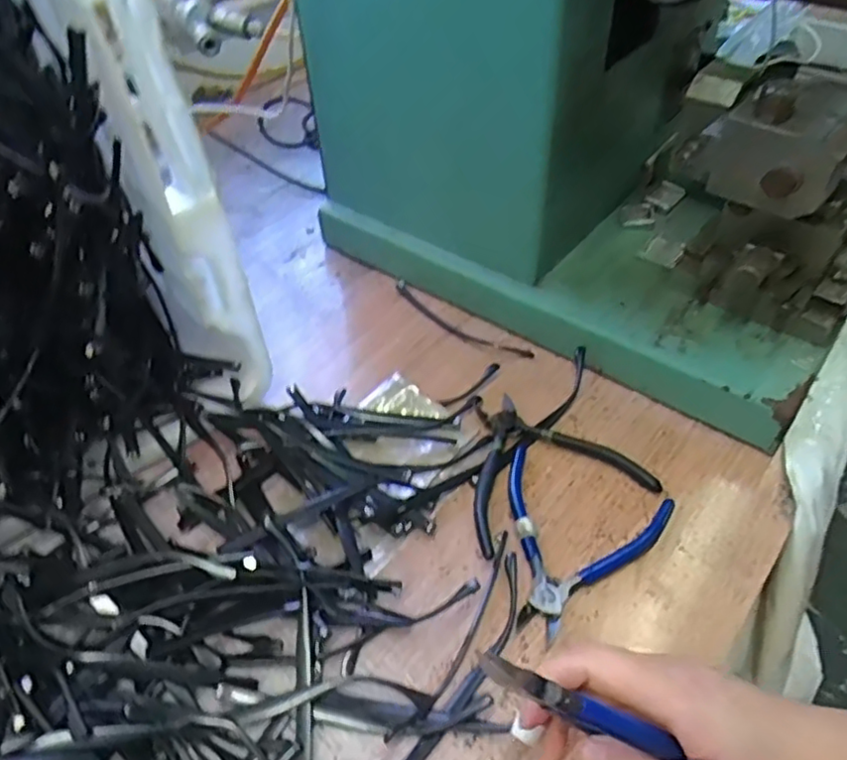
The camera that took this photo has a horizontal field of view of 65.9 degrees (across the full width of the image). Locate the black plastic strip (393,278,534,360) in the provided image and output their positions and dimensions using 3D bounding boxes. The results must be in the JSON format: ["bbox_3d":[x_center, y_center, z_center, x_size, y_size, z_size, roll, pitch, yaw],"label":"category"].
[{"bbox_3d":[0.026,-0.046,0.537,0.140,0.009,0.023,32,56,28],"label":"black plastic strip"}]

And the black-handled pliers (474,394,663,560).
[{"bbox_3d":[0.074,0.050,0.432,0.123,0.014,0.105,-19,49,-14],"label":"black-handled pliers"}]

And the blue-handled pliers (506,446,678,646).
[{"bbox_3d":[0.085,0.099,0.391,0.099,0.011,0.109,20,51,20],"label":"blue-handled pliers"}]

